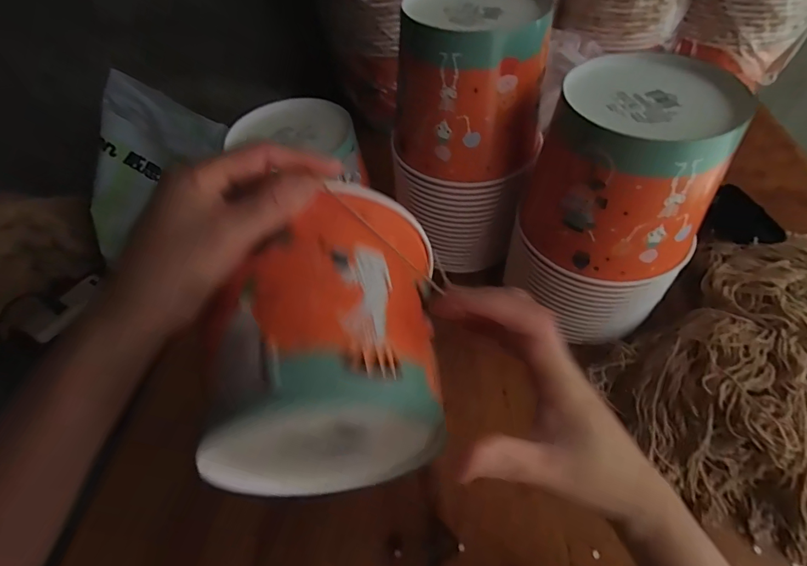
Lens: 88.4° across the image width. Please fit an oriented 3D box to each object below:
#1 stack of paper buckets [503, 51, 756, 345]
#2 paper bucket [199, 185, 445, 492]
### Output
[{"bbox_3d":[0.195,-0.063,0.387,0.145,0.215,0.136,30,59,24],"label":"stack of paper buckets"},{"bbox_3d":[-0.040,0.034,0.256,0.117,0.126,0.150,-3,52,0],"label":"paper bucket"}]

